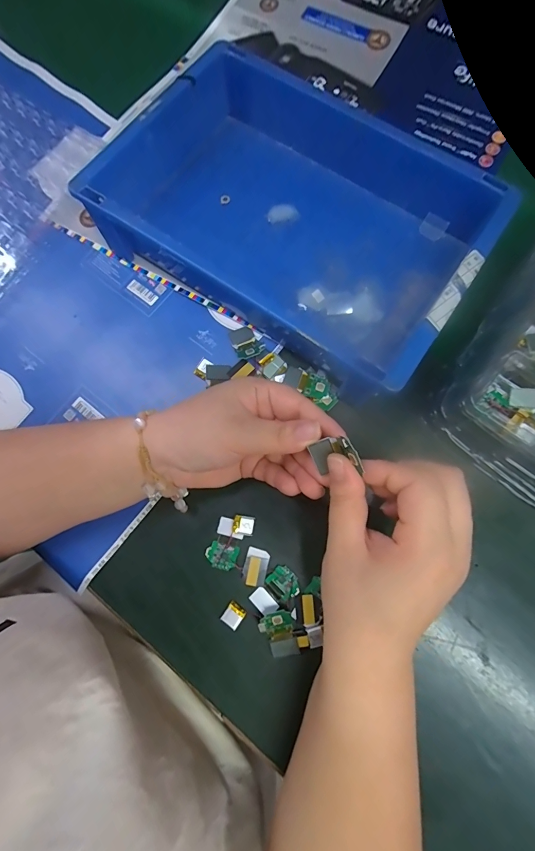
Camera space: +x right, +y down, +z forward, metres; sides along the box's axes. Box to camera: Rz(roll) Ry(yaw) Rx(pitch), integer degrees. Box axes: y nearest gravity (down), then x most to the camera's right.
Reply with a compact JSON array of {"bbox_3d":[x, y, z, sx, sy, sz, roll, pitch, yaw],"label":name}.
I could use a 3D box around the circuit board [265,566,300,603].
[{"bbox_3d":[0.013,0.125,0.287,0.021,0.004,0.024,-43,79,-8],"label":"circuit board"}]

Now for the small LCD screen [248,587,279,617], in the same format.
[{"bbox_3d":[-0.003,0.139,0.290,0.015,0.005,0.022,-43,79,-8],"label":"small LCD screen"}]

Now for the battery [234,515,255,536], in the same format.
[{"bbox_3d":[-0.019,0.081,0.298,0.016,0.005,0.014,6,77,3],"label":"battery"}]

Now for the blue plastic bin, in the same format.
[{"bbox_3d":[0.023,-0.179,0.322,0.303,0.069,0.207,34,80,9],"label":"blue plastic bin"}]

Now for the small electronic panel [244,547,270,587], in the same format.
[{"bbox_3d":[-0.009,0.113,0.291,0.018,0.004,0.028,13,77,4],"label":"small electronic panel"}]

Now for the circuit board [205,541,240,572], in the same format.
[{"bbox_3d":[-0.037,0.105,0.293,0.025,0.004,0.019,12,77,4],"label":"circuit board"}]

